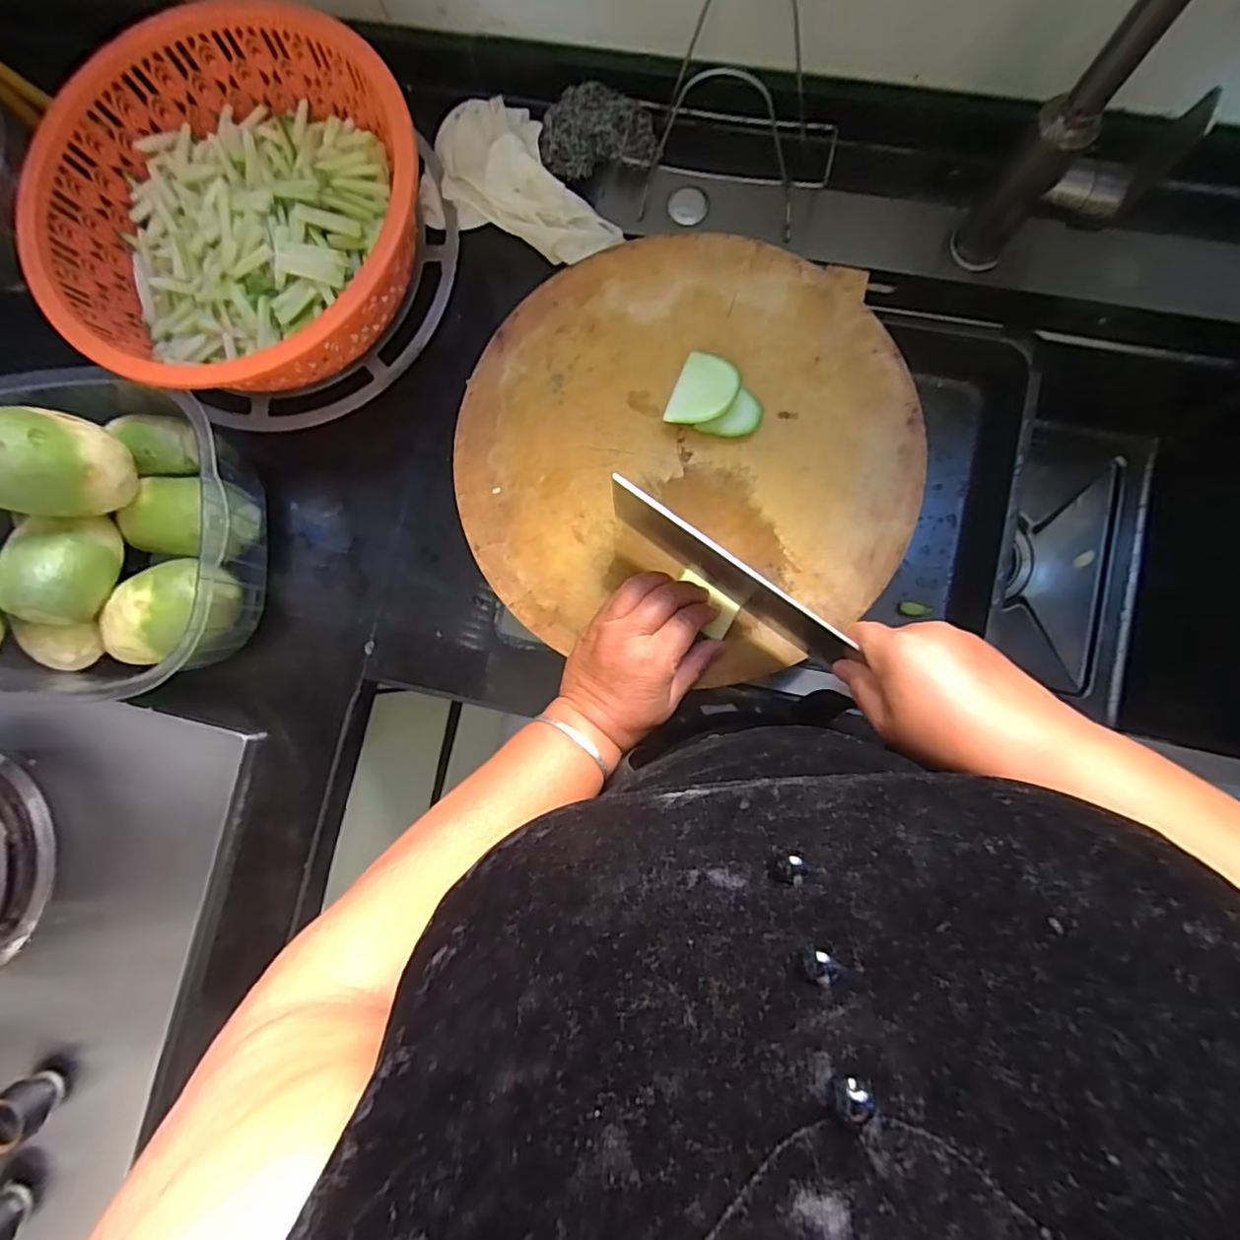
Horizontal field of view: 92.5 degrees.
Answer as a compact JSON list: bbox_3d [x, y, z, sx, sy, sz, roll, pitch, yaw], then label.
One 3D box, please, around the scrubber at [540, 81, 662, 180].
[{"bbox_3d":[-0.018,-0.434,0.527,0.101,0.029,0.068,2,86,4],"label":"scrubber"}]

